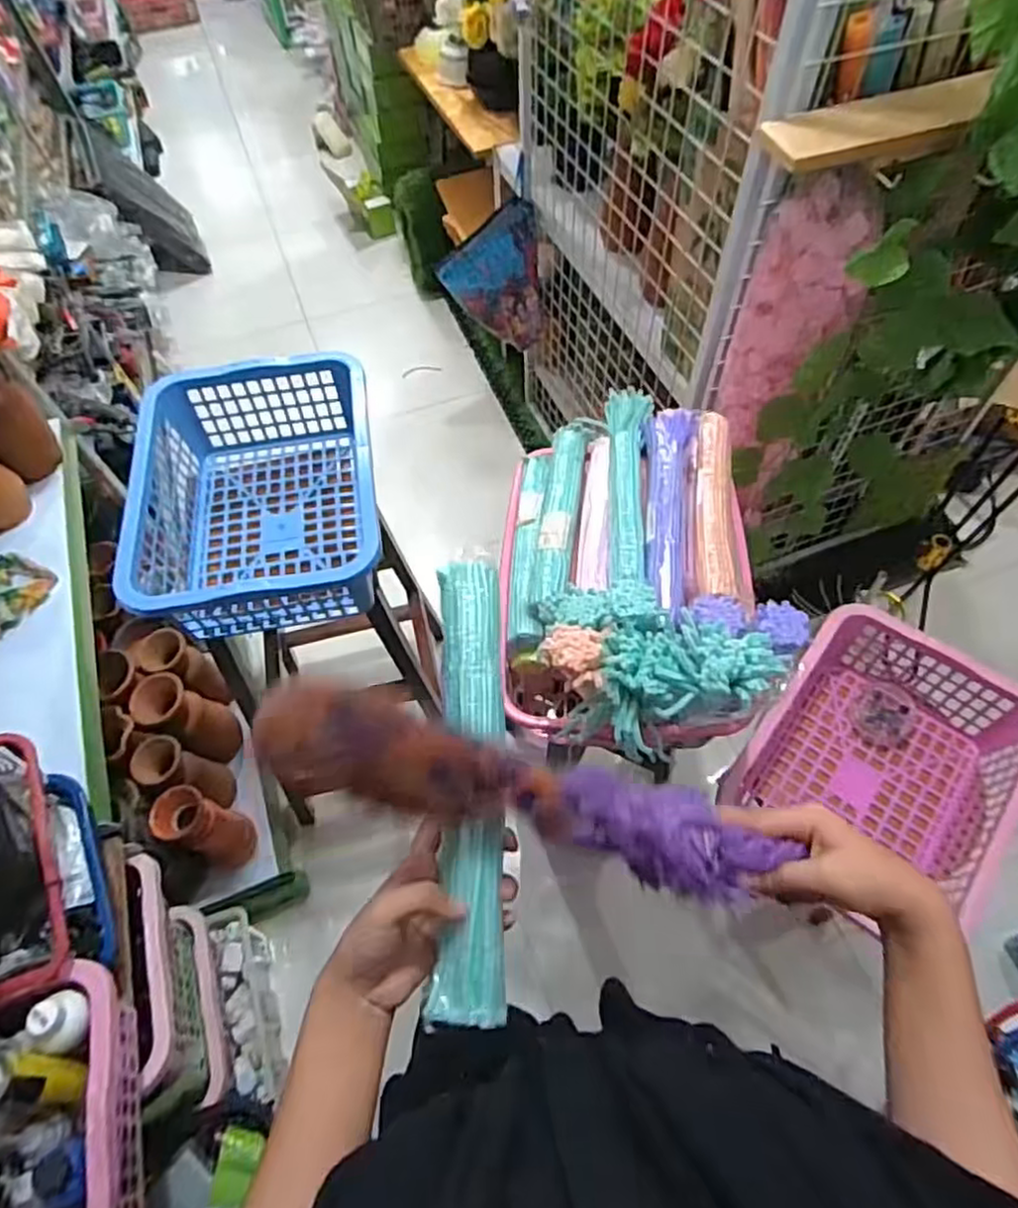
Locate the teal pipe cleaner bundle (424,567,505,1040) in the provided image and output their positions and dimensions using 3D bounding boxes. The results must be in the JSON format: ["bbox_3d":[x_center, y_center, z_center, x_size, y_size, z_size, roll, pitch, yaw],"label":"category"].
[{"bbox_3d":[-0.027,0.118,0.462,0.046,0.023,0.299,-1,78,1],"label":"teal pipe cleaner bundle"}]

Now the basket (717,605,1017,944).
[{"bbox_3d":[0.535,0.219,0.976,0.308,0.158,0.365,37,66,21],"label":"basket"}]

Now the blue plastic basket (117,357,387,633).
[{"bbox_3d":[-0.345,-0.156,0.970,0.313,0.149,0.413,-10,59,-4],"label":"blue plastic basket"}]

